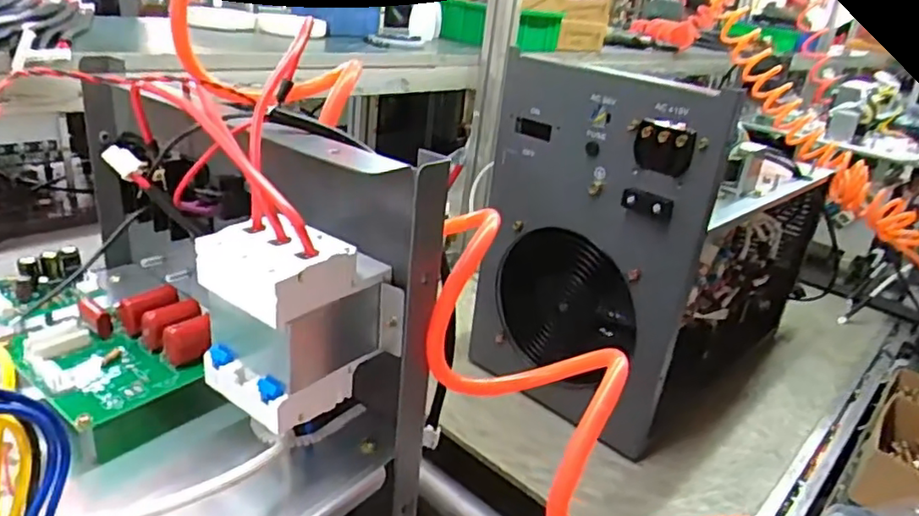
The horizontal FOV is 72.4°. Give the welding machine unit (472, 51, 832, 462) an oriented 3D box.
[{"bbox_3d":[0.304,-0.048,0.920,0.310,0.415,0.514,25,29,34],"label":"welding machine unit"}]

